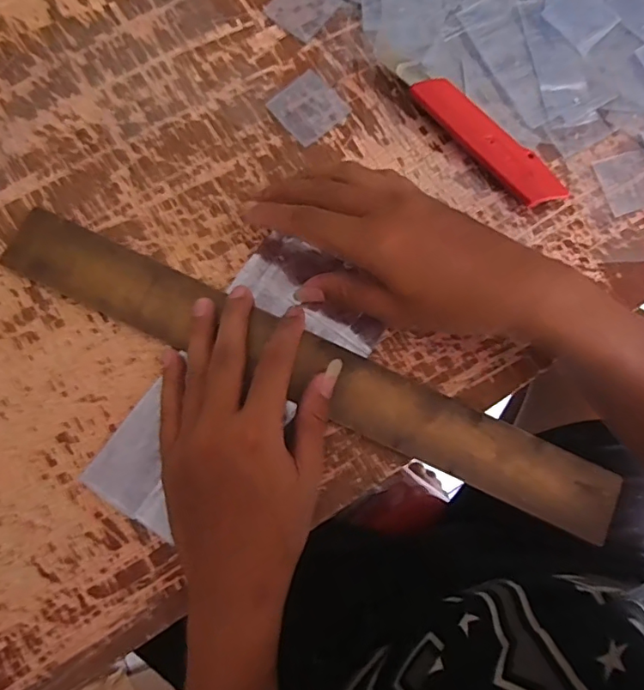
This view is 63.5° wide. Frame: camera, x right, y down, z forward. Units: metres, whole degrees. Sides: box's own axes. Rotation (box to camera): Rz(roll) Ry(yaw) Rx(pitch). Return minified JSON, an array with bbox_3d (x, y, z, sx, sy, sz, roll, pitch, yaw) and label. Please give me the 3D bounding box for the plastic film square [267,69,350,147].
[{"bbox_3d":[-0.010,-0.179,0.390,0.048,0.004,0.048,-40,82,-9],"label":"plastic film square"}]

